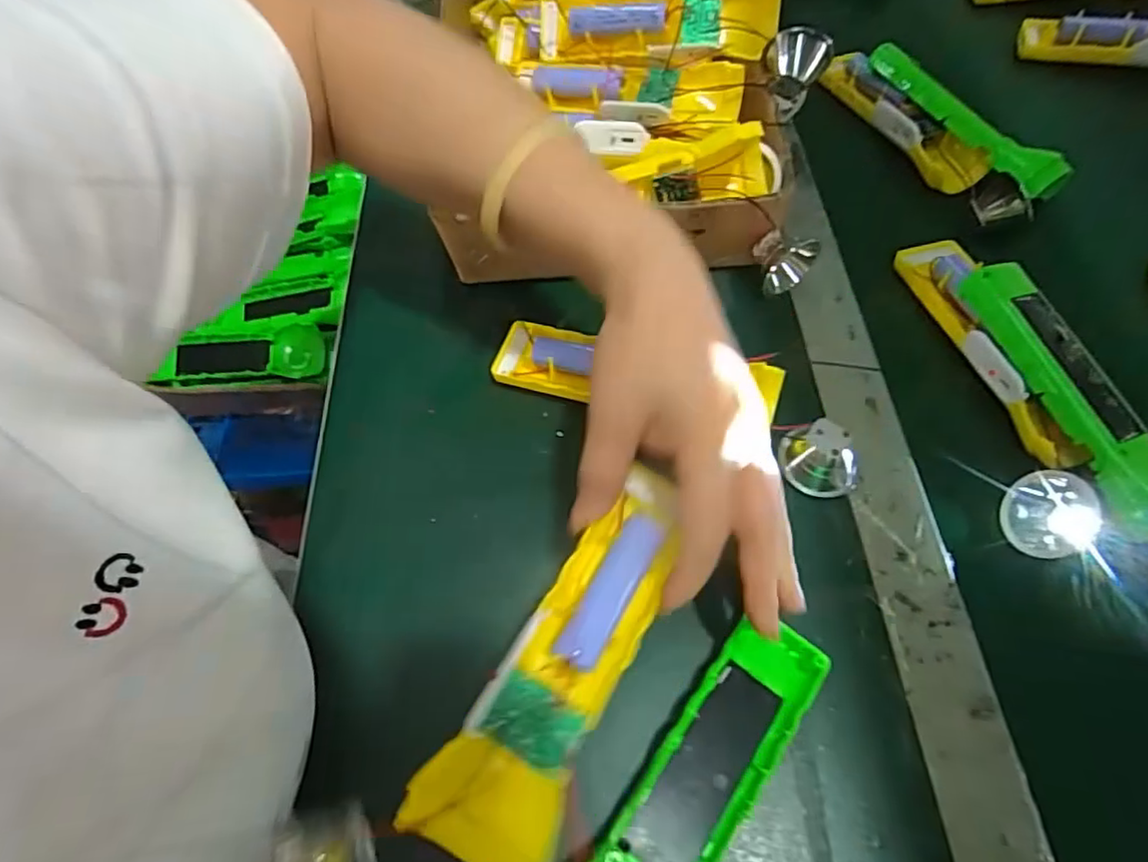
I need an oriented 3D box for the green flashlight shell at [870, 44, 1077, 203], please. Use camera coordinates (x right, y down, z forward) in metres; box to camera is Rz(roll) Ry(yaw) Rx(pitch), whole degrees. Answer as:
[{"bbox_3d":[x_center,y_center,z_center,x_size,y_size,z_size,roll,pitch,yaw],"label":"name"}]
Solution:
[{"bbox_3d":[0.283,-0.229,0.452,0.042,0.026,0.162,-28,63,-13],"label":"green flashlight shell"}]

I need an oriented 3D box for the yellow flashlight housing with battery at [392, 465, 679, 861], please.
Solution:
[{"bbox_3d":[-0.002,0.091,0.240,0.049,0.033,0.159,27,75,15],"label":"yellow flashlight housing with battery"}]

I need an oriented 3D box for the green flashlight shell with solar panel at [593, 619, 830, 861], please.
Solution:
[{"bbox_3d":[0.052,0.155,0.261,0.050,0.026,0.160,34,67,18],"label":"green flashlight shell with solar panel"}]

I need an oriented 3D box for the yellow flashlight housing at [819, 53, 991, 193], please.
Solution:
[{"bbox_3d":[0.247,-0.244,0.473,0.034,0.024,0.158,-24,63,-11],"label":"yellow flashlight housing"}]

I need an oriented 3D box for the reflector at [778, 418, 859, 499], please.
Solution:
[{"bbox_3d":[0.135,0.016,0.332,0.040,0.025,0.034,-5,60,-1],"label":"reflector"}]

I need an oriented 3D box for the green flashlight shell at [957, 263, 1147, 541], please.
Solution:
[{"bbox_3d":[0.271,-0.021,0.334,0.035,0.031,0.160,-19,62,-9],"label":"green flashlight shell"}]

